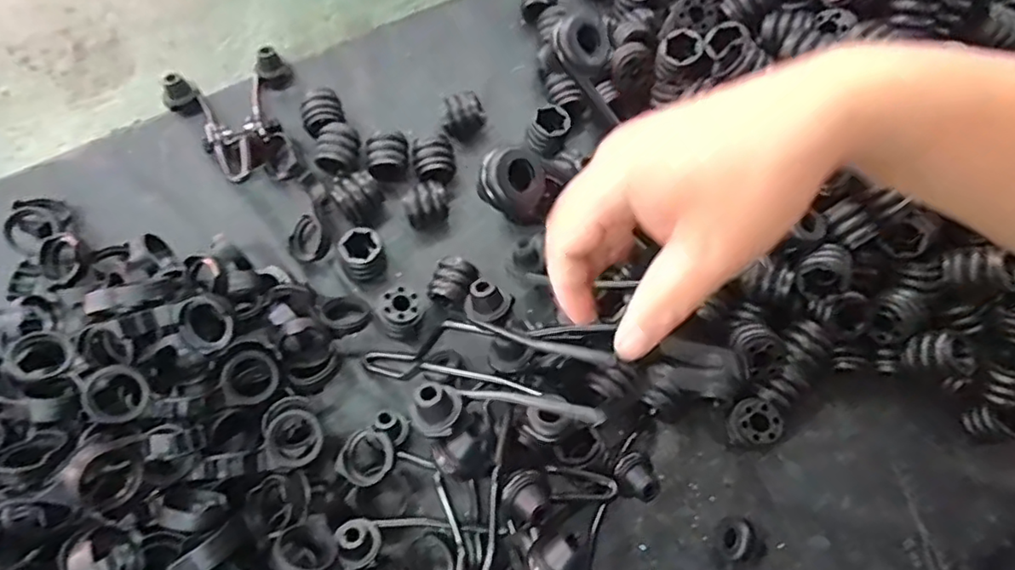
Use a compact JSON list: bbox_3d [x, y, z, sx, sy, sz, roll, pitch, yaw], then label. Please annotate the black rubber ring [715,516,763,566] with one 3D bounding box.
[{"bbox_3d":[0.179,0.197,0.454,0.028,0.029,0.034,-33,74,-12],"label":"black rubber ring"}]

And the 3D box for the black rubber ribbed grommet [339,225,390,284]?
[{"bbox_3d":[-0.124,-0.026,0.521,0.035,0.037,0.037,1,70,-1],"label":"black rubber ribbed grommet"}]

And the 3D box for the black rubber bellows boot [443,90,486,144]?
[{"bbox_3d":[-0.040,-0.158,0.570,0.038,0.042,0.033,3,70,-1],"label":"black rubber bellows boot"}]

